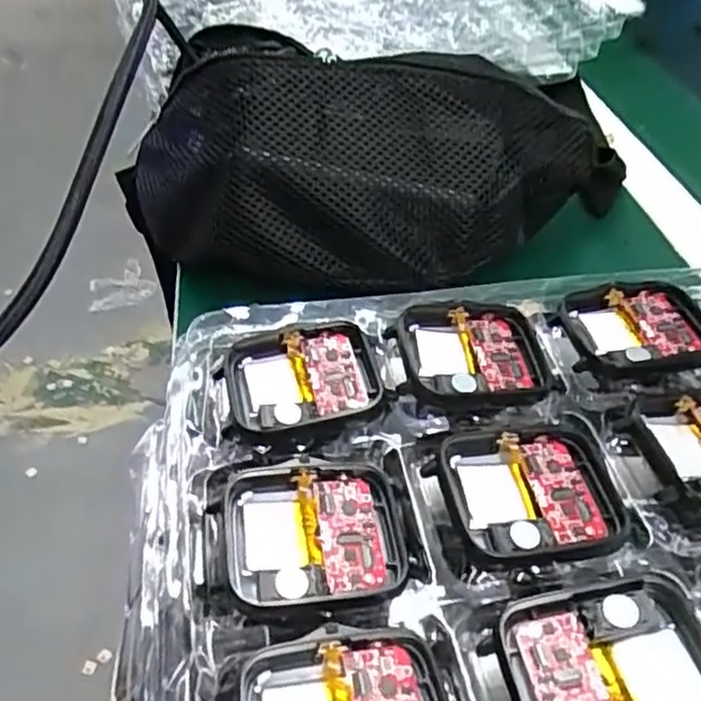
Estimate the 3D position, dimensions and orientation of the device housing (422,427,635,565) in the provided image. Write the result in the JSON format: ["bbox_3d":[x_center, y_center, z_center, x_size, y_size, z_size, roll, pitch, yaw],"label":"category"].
[{"bbox_3d":[0.047,0.037,0.176,0.047,0.005,0.038,-3,42,-6],"label":"device housing"}]

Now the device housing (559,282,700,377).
[{"bbox_3d":[0.095,-0.007,0.223,0.046,0.010,0.037,0,44,-2],"label":"device housing"}]

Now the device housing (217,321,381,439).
[{"bbox_3d":[-0.014,0.009,0.202,0.045,0.011,0.036,-5,44,-8],"label":"device housing"}]

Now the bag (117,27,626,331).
[{"bbox_3d":[0.021,-0.117,0.392,0.292,0.096,0.166,-10,45,-13],"label":"bag"}]

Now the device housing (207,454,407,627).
[{"bbox_3d":[-0.009,0.045,0.168,0.045,0.007,0.040,-7,42,-11],"label":"device housing"}]

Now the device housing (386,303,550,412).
[{"bbox_3d":[0.036,0.001,0.210,0.046,0.006,0.040,1,44,-2],"label":"device housing"}]

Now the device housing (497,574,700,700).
[{"bbox_3d":[0.057,0.070,0.144,0.044,0.013,0.037,-6,42,-9],"label":"device housing"}]

